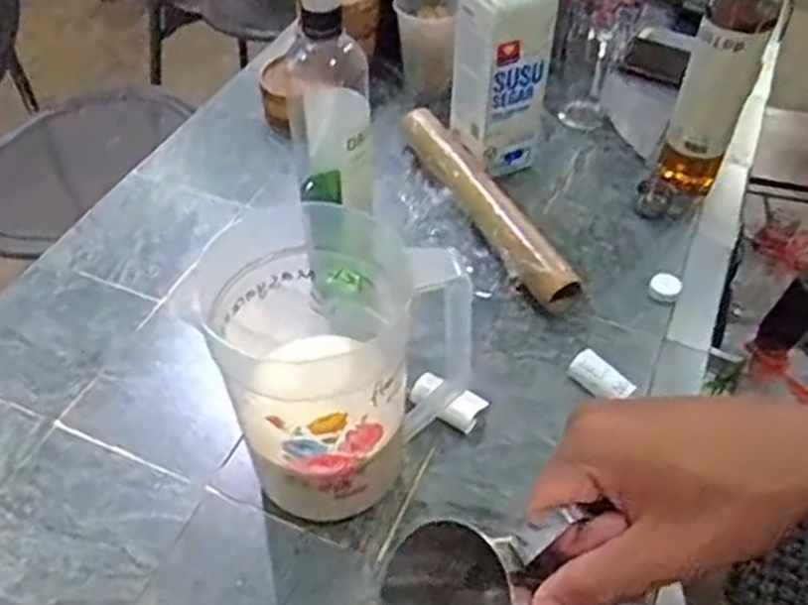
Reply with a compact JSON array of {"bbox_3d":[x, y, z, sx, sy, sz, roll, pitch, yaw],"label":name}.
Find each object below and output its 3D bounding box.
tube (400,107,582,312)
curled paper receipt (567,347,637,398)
[{"bbox_3d":[0.082,-0.109,0.824,0.050,0.040,0.318,-20,51,-18],"label":"tube"},{"bbox_3d":[0.170,0.065,0.677,0.028,0.021,0.056,-30,55,-25],"label":"curled paper receipt"}]

